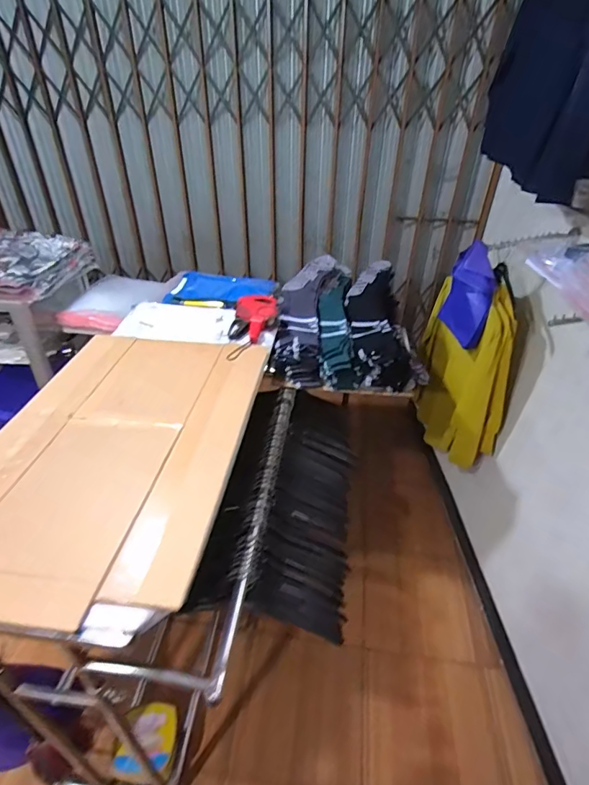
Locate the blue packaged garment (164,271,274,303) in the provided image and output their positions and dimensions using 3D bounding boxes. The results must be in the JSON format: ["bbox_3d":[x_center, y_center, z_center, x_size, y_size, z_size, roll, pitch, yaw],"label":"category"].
[{"bbox_3d":[-0.263,-0.347,1.528,0.349,0.044,0.281,9,37,10],"label":"blue packaged garment"}]

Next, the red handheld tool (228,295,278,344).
[{"bbox_3d":[-0.120,-0.225,1.299,0.129,0.051,0.196,3,37,2],"label":"red handheld tool"}]

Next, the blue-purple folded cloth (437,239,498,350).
[{"bbox_3d":[0.609,-0.338,1.518,0.066,0.322,0.230,-9,41,-11],"label":"blue-purple folded cloth"}]

